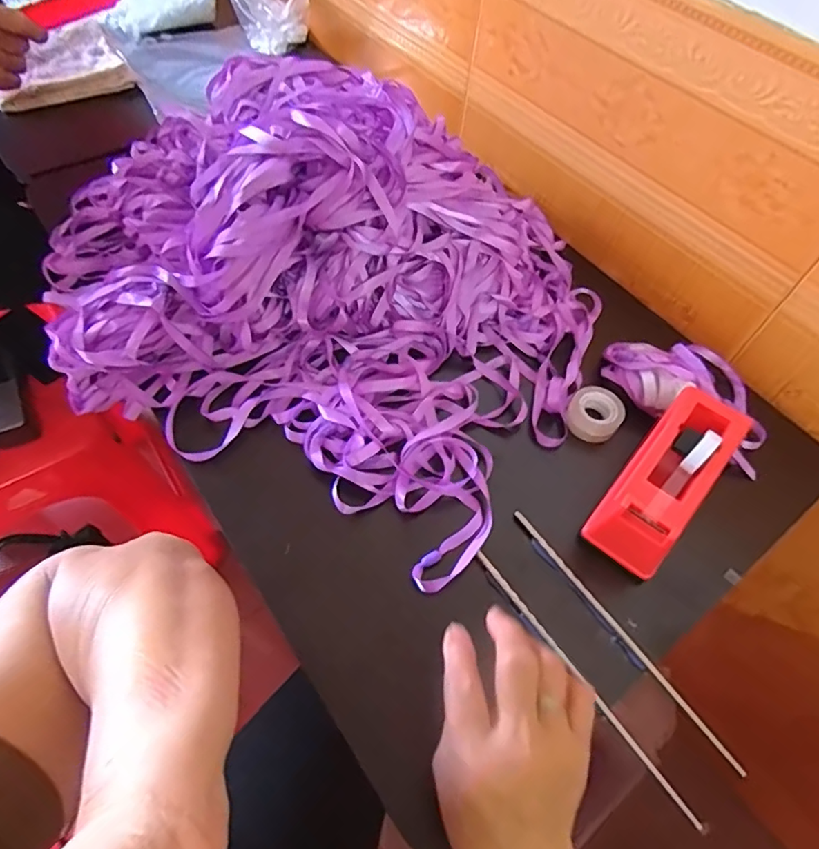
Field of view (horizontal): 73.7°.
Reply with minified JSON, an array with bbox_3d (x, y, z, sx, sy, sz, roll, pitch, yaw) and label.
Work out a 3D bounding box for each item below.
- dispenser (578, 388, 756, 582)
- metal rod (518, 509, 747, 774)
[{"bbox_3d":[0.208,0.045,0.443,0.061,0.071,0.156,35,61,18],"label":"dispenser"},{"bbox_3d":[0.153,0.149,0.403,0.007,0.004,0.219,-29,63,-21],"label":"metal rod"}]

